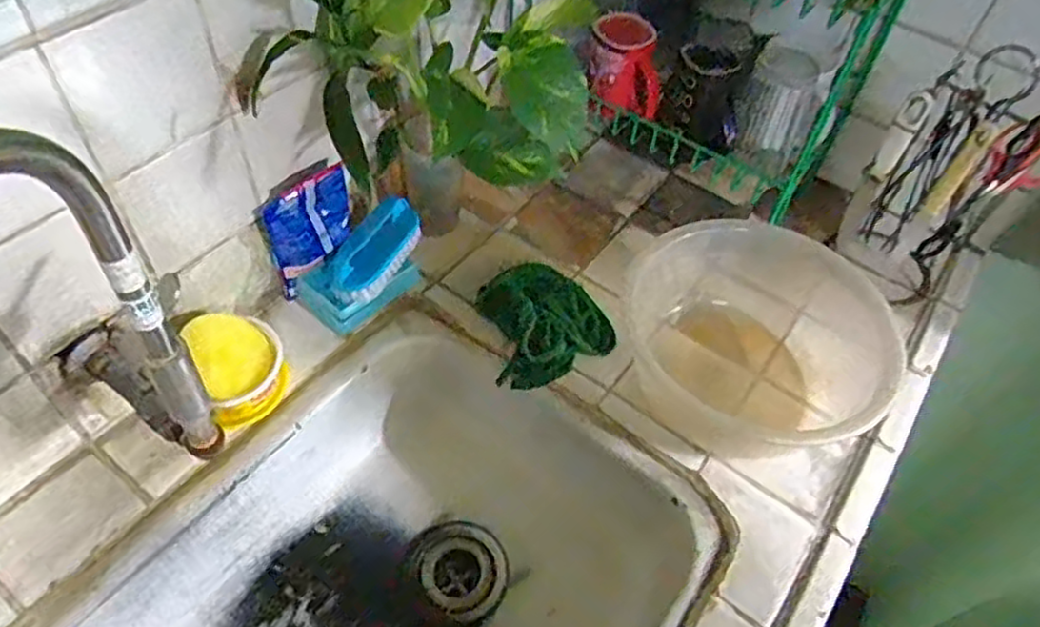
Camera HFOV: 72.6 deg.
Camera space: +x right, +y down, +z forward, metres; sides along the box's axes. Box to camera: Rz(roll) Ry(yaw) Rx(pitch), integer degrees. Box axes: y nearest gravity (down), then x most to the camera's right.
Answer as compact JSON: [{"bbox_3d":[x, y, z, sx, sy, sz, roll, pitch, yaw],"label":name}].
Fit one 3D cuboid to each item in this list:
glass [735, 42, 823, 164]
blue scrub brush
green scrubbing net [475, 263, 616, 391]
[{"bbox_3d":[0.268,-0.217,0.736,0.062,0.118,0.057,31,52,21],"label":"glass"},{"bbox_3d":[-0.144,-0.064,0.704,0.053,0.037,0.124,24,64,16],"label":"blue scrub brush"},{"bbox_3d":[0.026,0.001,0.715,0.124,0.030,0.121,-19,52,-22],"label":"green scrubbing net"}]

